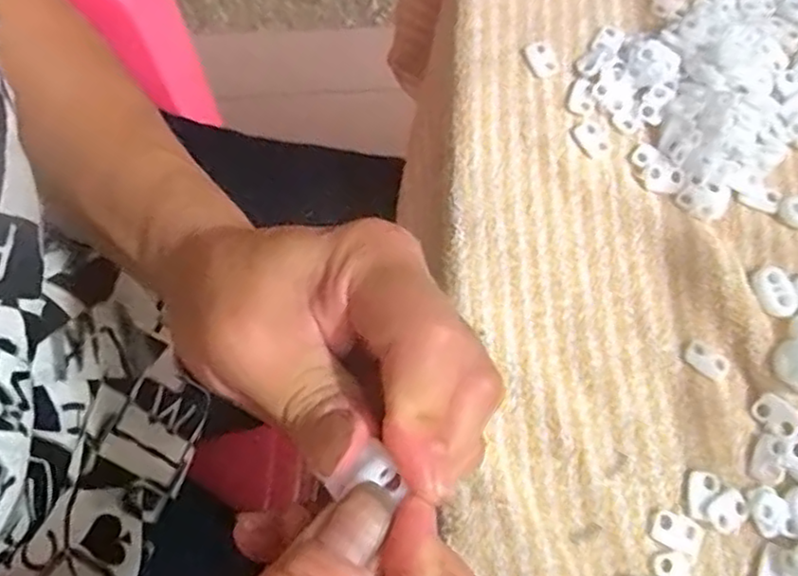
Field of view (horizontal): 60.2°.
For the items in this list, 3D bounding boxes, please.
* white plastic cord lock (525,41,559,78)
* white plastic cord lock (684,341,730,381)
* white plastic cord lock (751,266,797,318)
[{"bbox_3d":[0.069,-0.111,0.332,0.012,0.004,0.019,-17,74,-9],"label":"white plastic cord lock"},{"bbox_3d":[0.128,0.030,0.286,0.018,0.004,0.011,39,74,9],"label":"white plastic cord lock"},{"bbox_3d":[0.162,0.001,0.296,0.017,0.004,0.022,-19,74,-9],"label":"white plastic cord lock"}]

